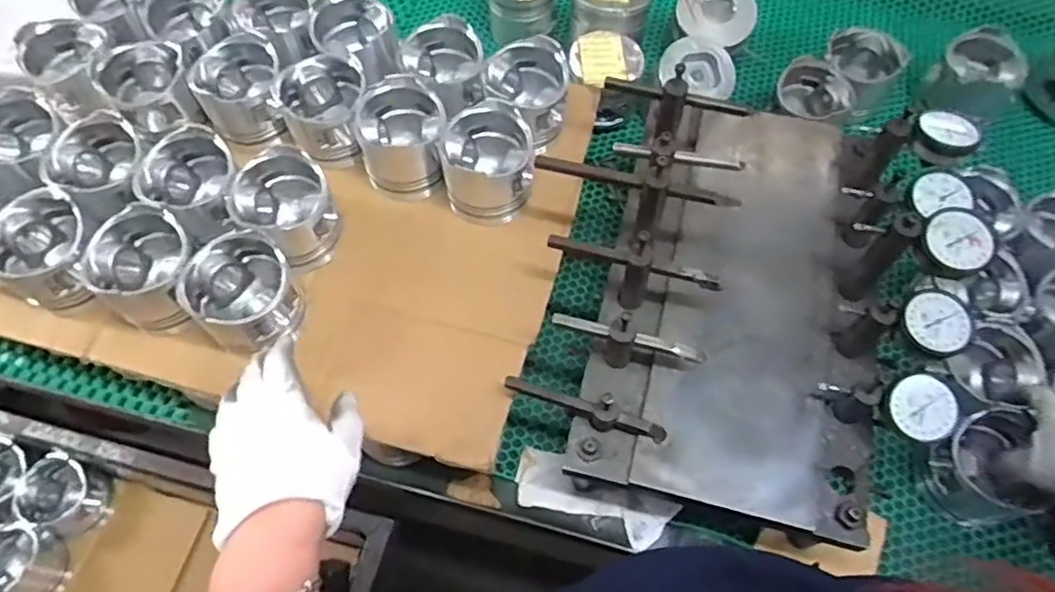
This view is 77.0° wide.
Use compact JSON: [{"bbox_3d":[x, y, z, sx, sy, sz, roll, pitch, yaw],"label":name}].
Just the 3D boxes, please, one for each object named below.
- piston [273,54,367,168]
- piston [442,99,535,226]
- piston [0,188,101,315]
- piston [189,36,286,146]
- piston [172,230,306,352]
[{"bbox_3d":[-0.210,-0.192,0.711,0.088,0.086,0.091,0,64,-1],"label":"piston"},{"bbox_3d":[-0.041,-0.134,0.674,0.091,0.085,0.085,-6,64,-4],"label":"piston"},{"bbox_3d":[-0.450,-0.039,0.631,0.091,0.082,0.089,25,66,11],"label":"piston"},{"bbox_3d":[-0.308,-0.225,0.718,0.090,0.073,0.104,-22,66,-11],"label":"piston"},{"bbox_3d":[-0.260,-0.002,0.612,0.089,0.072,0.093,0,64,-1],"label":"piston"}]

